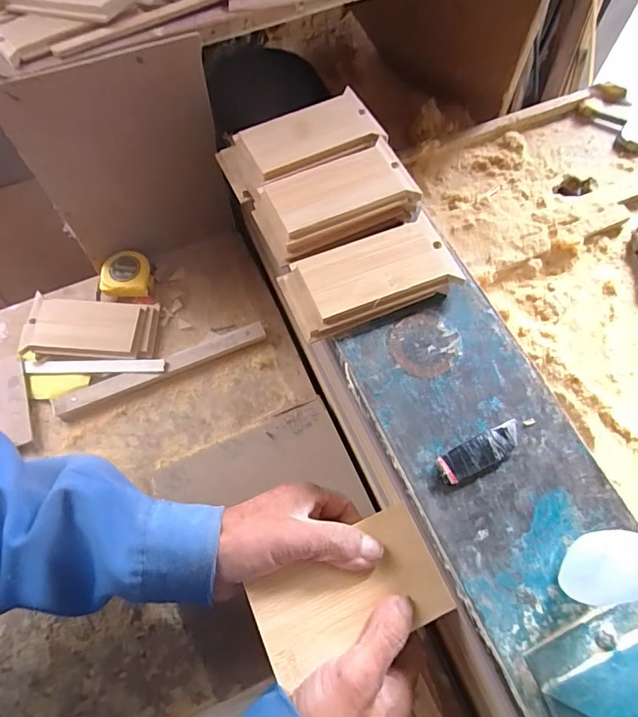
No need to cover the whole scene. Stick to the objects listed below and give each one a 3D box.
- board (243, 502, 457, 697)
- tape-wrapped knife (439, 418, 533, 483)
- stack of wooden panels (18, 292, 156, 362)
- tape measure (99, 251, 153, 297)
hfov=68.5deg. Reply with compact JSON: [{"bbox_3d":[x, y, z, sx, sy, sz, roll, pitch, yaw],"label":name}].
[{"bbox_3d":[0.019,0.161,0.320,0.125,0.010,0.072,-23,68,-8],"label":"board"},{"bbox_3d":[0.119,0.062,0.324,0.076,0.009,0.021,-24,68,-10],"label":"tape-wrapped knife"},{"bbox_3d":[-0.252,-0.032,0.518,0.133,0.029,0.069,-1,67,1],"label":"stack of wooden panels"},{"bbox_3d":[-0.226,-0.095,0.548,0.054,0.026,0.052,-8,67,-2],"label":"tape measure"}]

